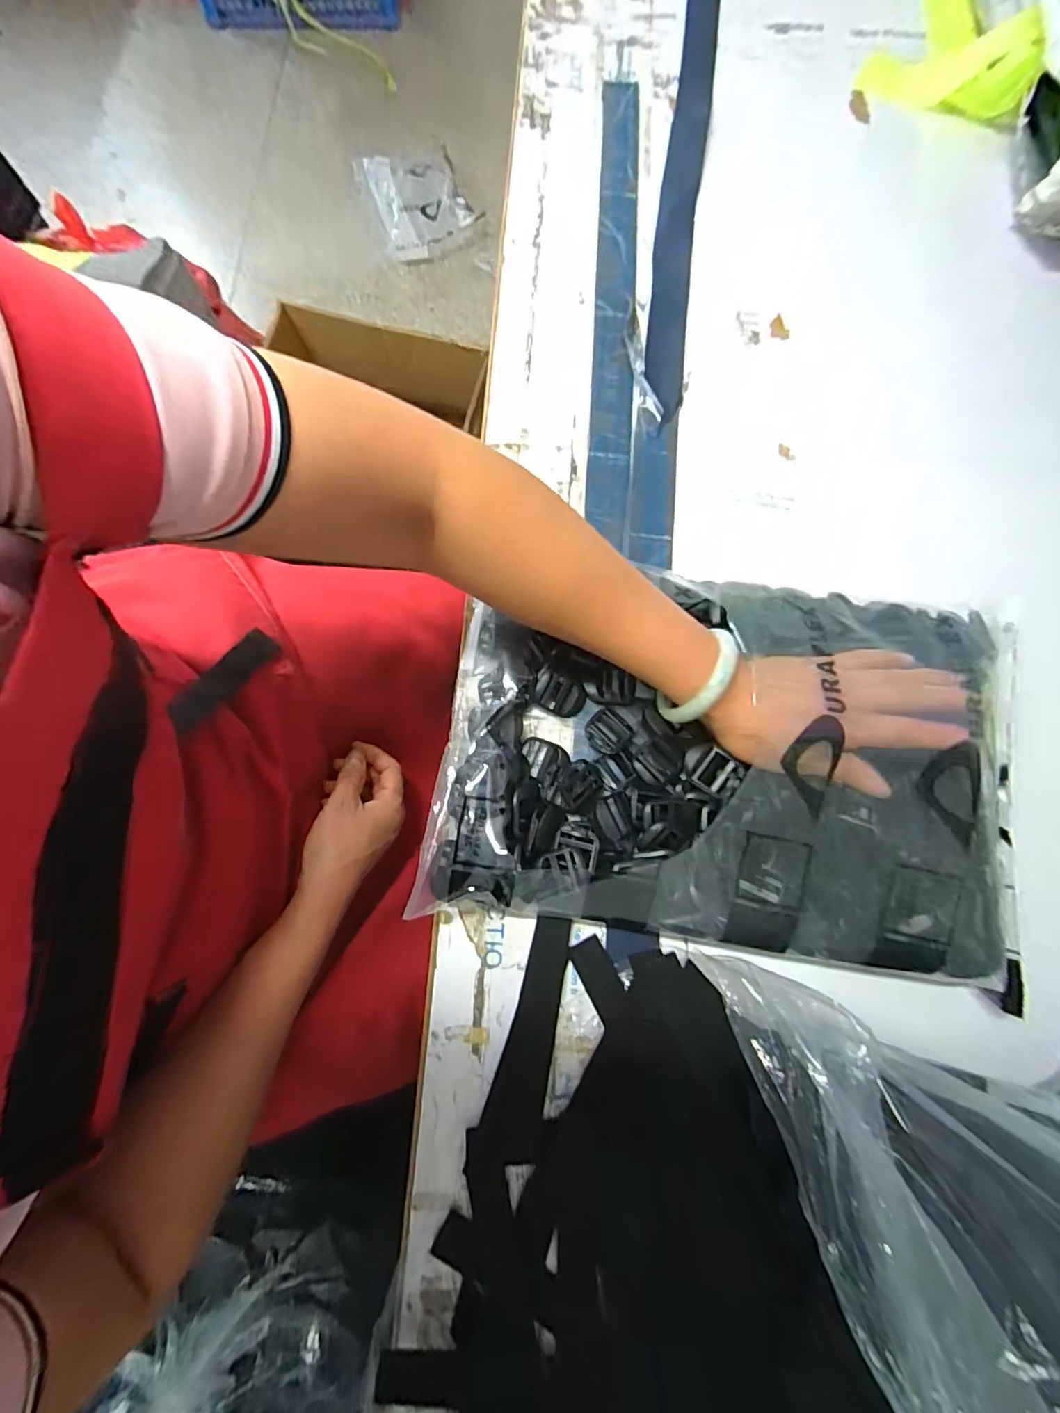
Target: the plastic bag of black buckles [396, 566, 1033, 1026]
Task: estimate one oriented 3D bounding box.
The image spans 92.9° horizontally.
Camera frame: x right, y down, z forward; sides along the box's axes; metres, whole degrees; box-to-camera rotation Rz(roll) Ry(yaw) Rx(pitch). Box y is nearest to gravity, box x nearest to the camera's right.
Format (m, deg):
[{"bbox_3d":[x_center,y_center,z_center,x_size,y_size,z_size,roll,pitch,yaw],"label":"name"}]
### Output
[{"bbox_3d":[0.135,0.032,0.358,0.385,0.051,0.258,7,77,0],"label":"plastic bag of black buckles"}]

